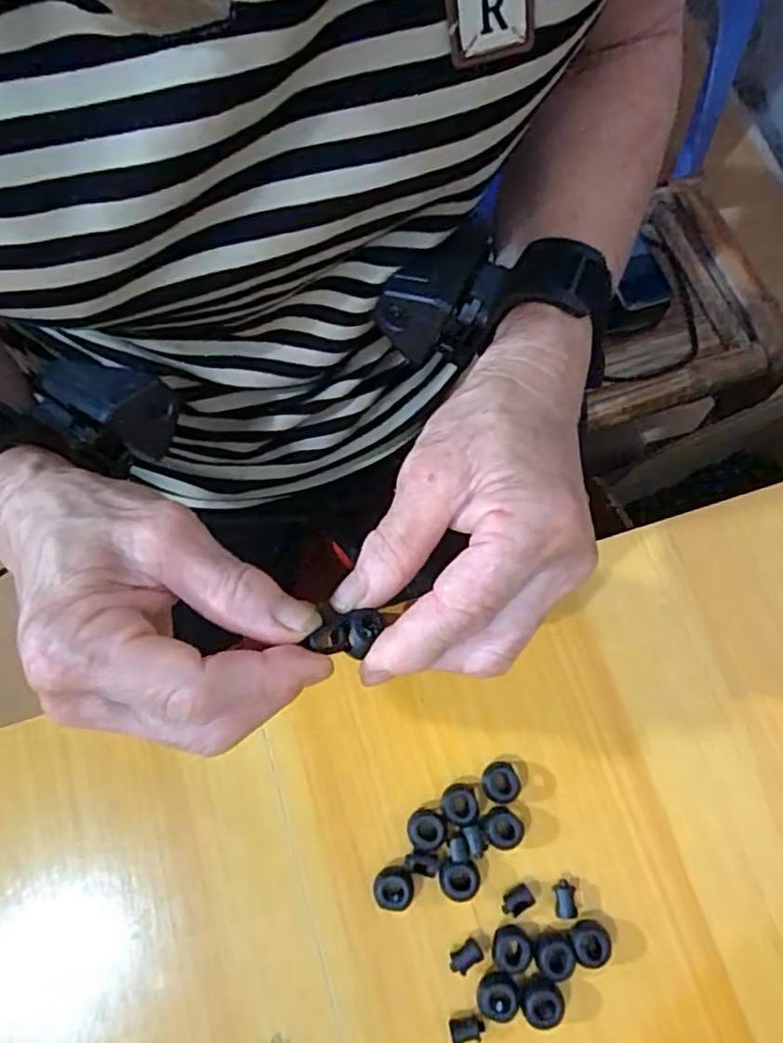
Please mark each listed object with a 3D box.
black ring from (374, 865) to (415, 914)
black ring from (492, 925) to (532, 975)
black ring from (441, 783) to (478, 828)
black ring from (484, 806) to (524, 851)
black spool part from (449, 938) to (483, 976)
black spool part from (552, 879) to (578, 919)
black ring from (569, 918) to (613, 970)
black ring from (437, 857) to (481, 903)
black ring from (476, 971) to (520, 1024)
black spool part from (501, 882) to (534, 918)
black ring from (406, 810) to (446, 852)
[{"bbox_3d":[0.001,0.162,0.292,0.017,0.010,0.017,0,74,1],"label":"black ring"},{"bbox_3d":[0.052,0.184,0.285,0.016,0.007,0.016,0,74,1],"label":"black ring"},{"bbox_3d":[0.031,0.128,0.300,0.016,0.010,0.017,0,74,1],"label":"black ring"},{"bbox_3d":[0.050,0.138,0.298,0.016,0.011,0.018,-33,76,-8],"label":"black ring"},{"bbox_3d":[0.032,0.188,0.286,0.015,0.006,0.009,-39,77,-10],"label":"black spool part"},{"bbox_3d":[0.076,0.166,0.292,0.010,0.006,0.015,-7,74,-1],"label":"black spool part"},{"bbox_3d":[0.085,0.182,0.285,0.017,0.011,0.016,0,74,1],"label":"black ring"},{"bbox_3d":[0.030,0.158,0.291,0.017,0.011,0.017,0,74,1],"label":"black ring"},{"bbox_3d":[0.045,0.201,0.279,0.017,0.008,0.018,0,74,1],"label":"black ring"},{"bbox_3d":[0.055,0.167,0.291,0.014,0.007,0.009,-31,76,-8],"label":"black spool part"},{"bbox_3d":[0.015,0.138,0.298,0.016,0.009,0.016,0,74,1],"label":"black ring"}]

